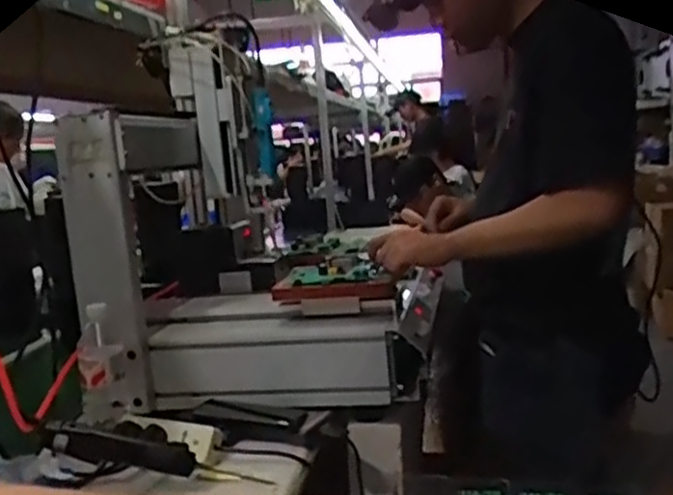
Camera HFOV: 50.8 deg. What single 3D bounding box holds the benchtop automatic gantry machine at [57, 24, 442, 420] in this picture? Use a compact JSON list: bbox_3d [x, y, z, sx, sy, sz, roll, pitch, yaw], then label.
[{"bbox_3d":[-0.133,-0.048,1.272,0.564,0.551,0.463,-5,8,0],"label":"benchtop automatic gantry machine"}]

